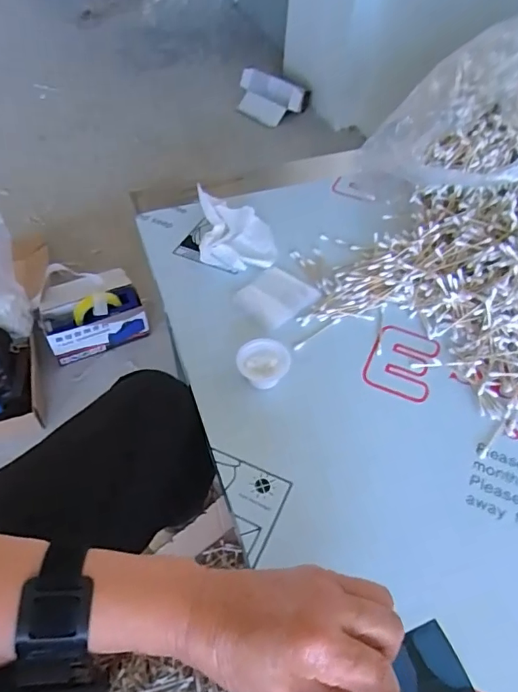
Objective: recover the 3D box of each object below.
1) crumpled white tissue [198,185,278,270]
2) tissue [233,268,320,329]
[{"bbox_3d":[-0.029,-0.149,0.656,0.097,0.043,0.128,-2,51,-4],"label":"crumpled white tissue"},{"bbox_3d":[0.020,-0.060,0.591,0.071,0.009,0.085,37,58,25],"label":"tissue"}]

